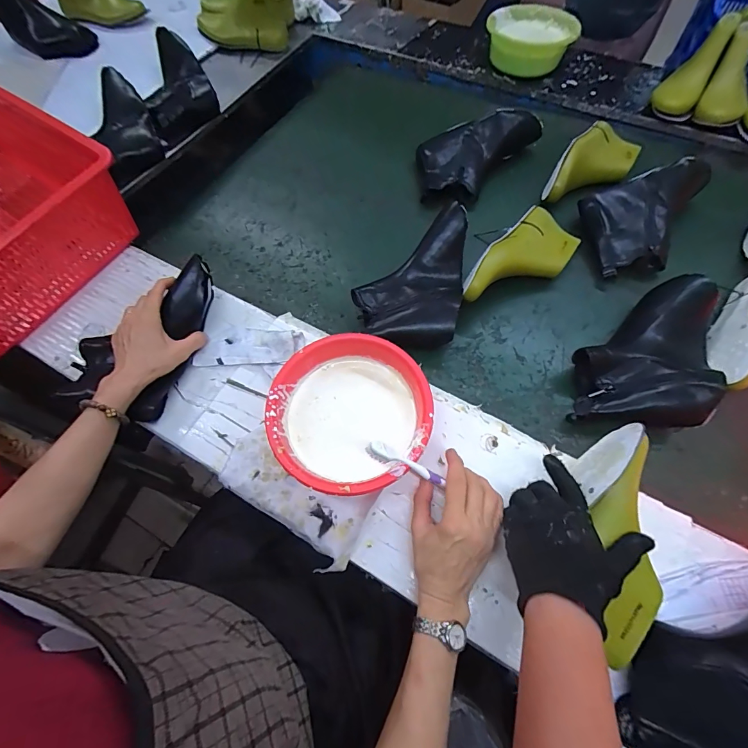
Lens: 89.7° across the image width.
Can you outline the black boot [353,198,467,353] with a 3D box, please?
[{"bbox_3d":[0.054,-0.147,0.595,0.165,0.082,0.231,6,65,6],"label":"black boot"}]

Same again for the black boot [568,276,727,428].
[{"bbox_3d":[0.379,-0.038,0.537,0.177,0.061,0.237,11,66,8],"label":"black boot"}]

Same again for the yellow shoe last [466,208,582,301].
[{"bbox_3d":[0.235,-0.175,0.603,0.115,0.072,0.225,32,71,17],"label":"yellow shoe last"}]

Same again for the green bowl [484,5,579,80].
[{"bbox_3d":[0.342,-0.734,0.840,0.186,0.081,0.174,-1,65,3],"label":"green bowl"}]

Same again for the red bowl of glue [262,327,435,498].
[{"bbox_3d":[-0.028,0.054,0.471,0.186,0.078,0.185,-1,65,3],"label":"red bowl of glue"}]

